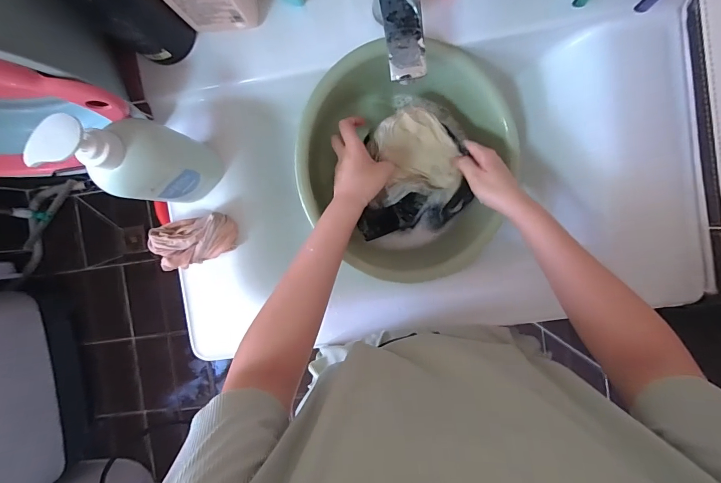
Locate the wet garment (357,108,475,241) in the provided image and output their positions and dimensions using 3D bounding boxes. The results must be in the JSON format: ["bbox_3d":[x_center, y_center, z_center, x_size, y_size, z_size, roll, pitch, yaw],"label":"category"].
[{"bbox_3d":[0.073,-0.091,0.516,0.147,0.109,0.153,-7,92,4],"label":"wet garment"}]

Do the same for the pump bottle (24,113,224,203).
[{"bbox_3d":[-0.232,-0.085,0.399,0.051,0.222,0.088,45,94,1],"label":"pump bottle"}]

